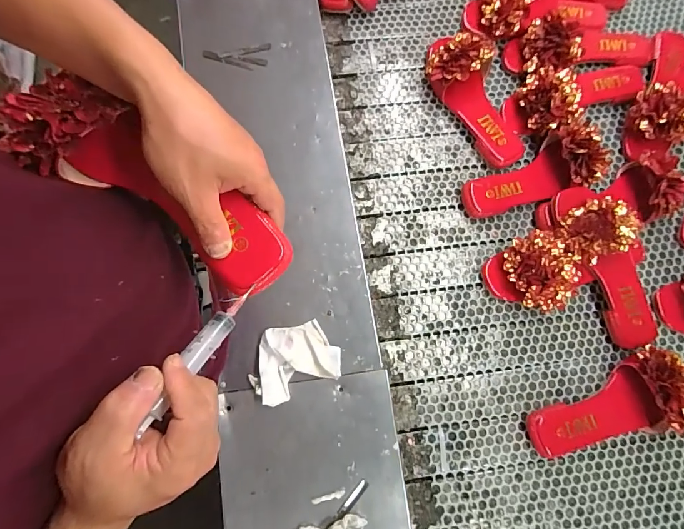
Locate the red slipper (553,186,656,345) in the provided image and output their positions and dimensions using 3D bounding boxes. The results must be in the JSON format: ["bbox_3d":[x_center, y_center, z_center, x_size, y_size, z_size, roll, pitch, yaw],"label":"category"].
[{"bbox_3d":[0.396,0.005,0.549,0.094,0.082,0.246,-26,94,-6],"label":"red slipper"}]

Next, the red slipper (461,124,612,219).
[{"bbox_3d":[0.297,-0.137,0.573,0.208,0.074,0.088,-23,80,-5],"label":"red slipper"}]

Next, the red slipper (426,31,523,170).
[{"bbox_3d":[0.227,-0.285,0.602,0.108,0.068,0.251,-34,81,-7],"label":"red slipper"}]

